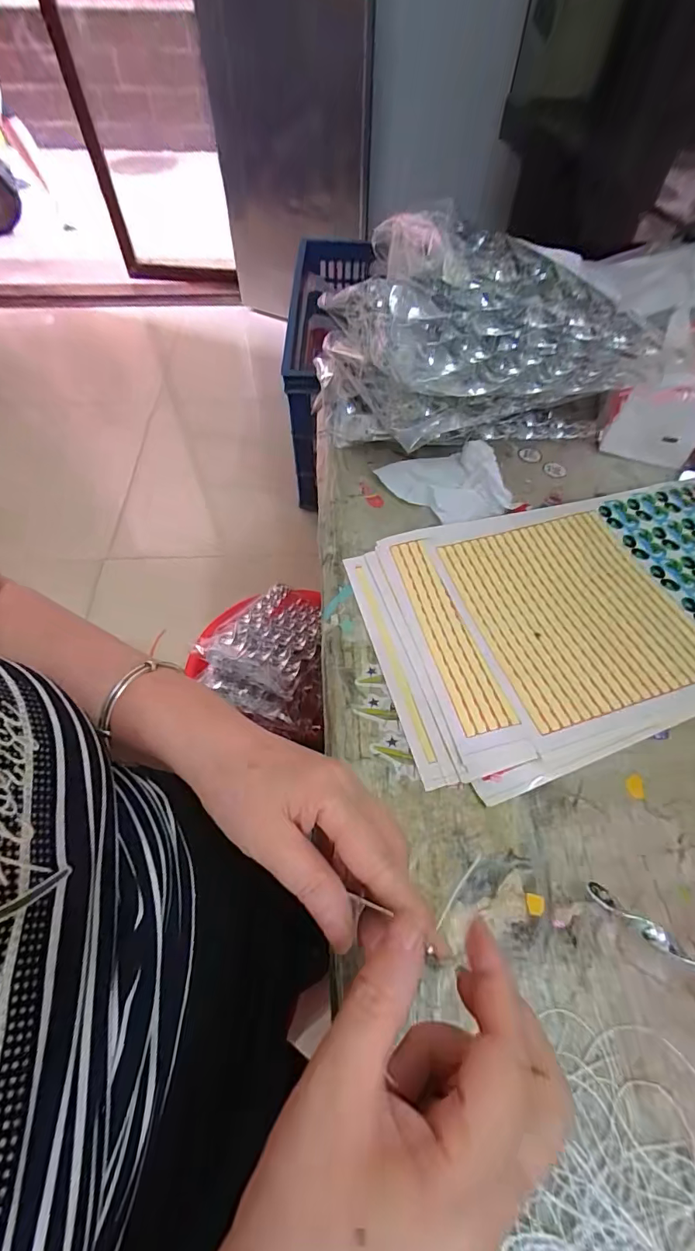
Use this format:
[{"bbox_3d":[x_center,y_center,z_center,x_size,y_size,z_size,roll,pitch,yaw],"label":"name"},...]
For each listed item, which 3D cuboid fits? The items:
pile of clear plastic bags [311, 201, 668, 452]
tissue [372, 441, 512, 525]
[{"bbox_3d":[0.151,-0.298,0.473,0.378,0.169,0.188,2,58,2],"label":"pile of clear plastic bags"},{"bbox_3d":[0.105,-0.153,0.466,0.120,0.021,0.111,-15,59,-9],"label":"tissue"}]

